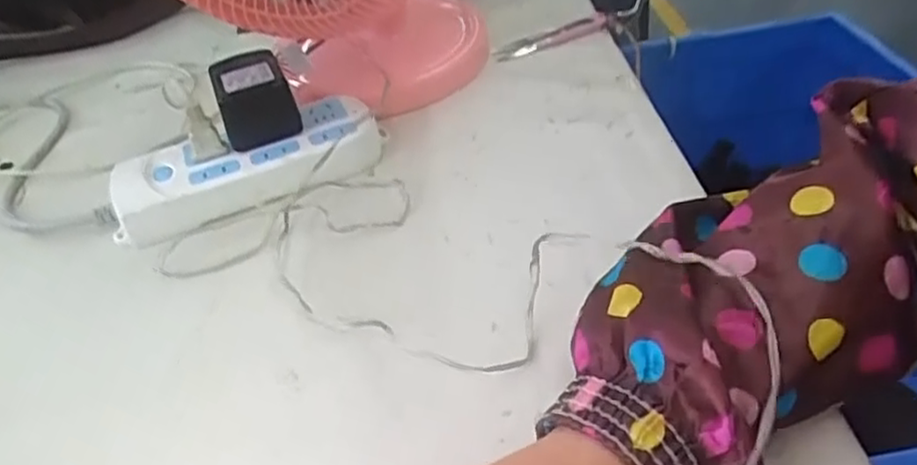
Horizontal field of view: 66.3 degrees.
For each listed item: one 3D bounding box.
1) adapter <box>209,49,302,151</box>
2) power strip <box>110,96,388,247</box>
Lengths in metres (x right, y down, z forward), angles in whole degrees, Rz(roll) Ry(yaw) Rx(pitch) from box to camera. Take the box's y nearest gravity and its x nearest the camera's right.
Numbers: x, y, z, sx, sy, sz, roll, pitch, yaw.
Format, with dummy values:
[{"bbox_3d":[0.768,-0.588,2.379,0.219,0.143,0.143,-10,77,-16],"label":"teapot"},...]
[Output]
[{"bbox_3d":[-0.147,-0.096,0.505,0.050,0.046,0.069,-19,41,-14],"label":"adapter"},{"bbox_3d":[-0.146,-0.050,0.496,0.185,0.029,0.070,-20,41,-15],"label":"power strip"}]

